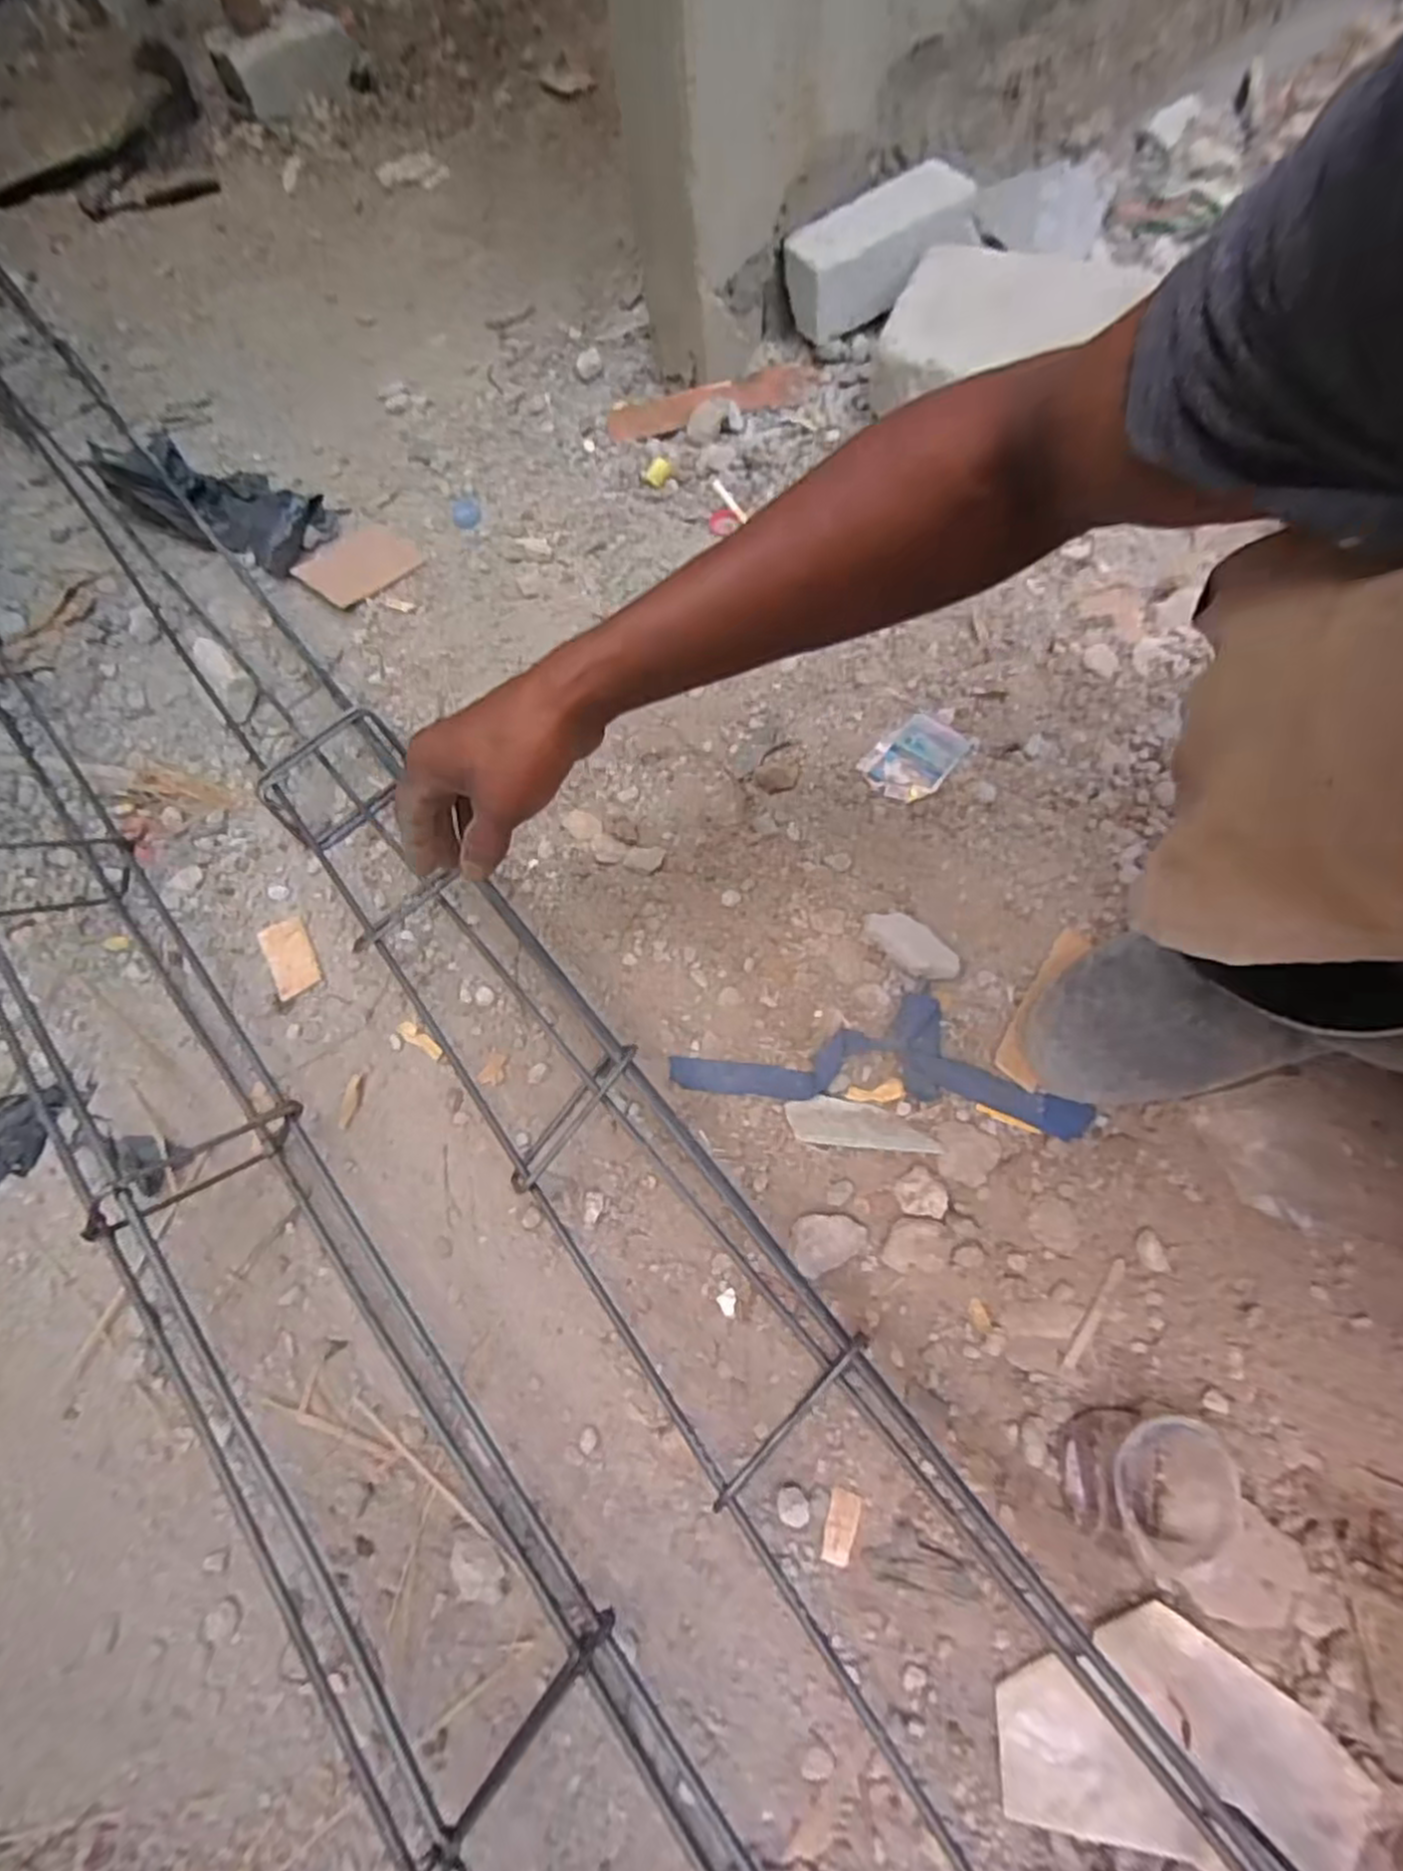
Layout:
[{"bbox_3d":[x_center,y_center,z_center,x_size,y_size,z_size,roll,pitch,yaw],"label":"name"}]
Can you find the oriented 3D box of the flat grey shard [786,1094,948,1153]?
[{"bbox_3d":[0.111,0.130,0.525,0.101,0.009,0.033,5,66,4],"label":"flat grey shard"}]

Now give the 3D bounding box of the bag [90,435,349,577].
[{"bbox_3d":[-0.560,-0.493,0.831,0.320,0.047,0.120,25,69,13],"label":"bag"}]

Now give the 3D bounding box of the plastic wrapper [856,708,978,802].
[{"bbox_3d":[0.188,-0.155,0.649,0.098,0.012,0.063,-40,70,-15],"label":"plastic wrapper"}]

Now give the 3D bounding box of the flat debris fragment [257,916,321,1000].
[{"bbox_3d":[-0.333,0.016,0.614,0.035,0.010,0.068,-26,67,-10],"label":"flat debris fragment"}]

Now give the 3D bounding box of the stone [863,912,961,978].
[{"bbox_3d":[0.155,0.008,0.566,0.076,0.027,0.036,37,72,17],"label":"stone"}]

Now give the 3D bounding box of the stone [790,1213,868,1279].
[{"bbox_3d":[0.083,0.200,0.497,0.050,0.015,0.035,-19,66,-7],"label":"stone"}]

